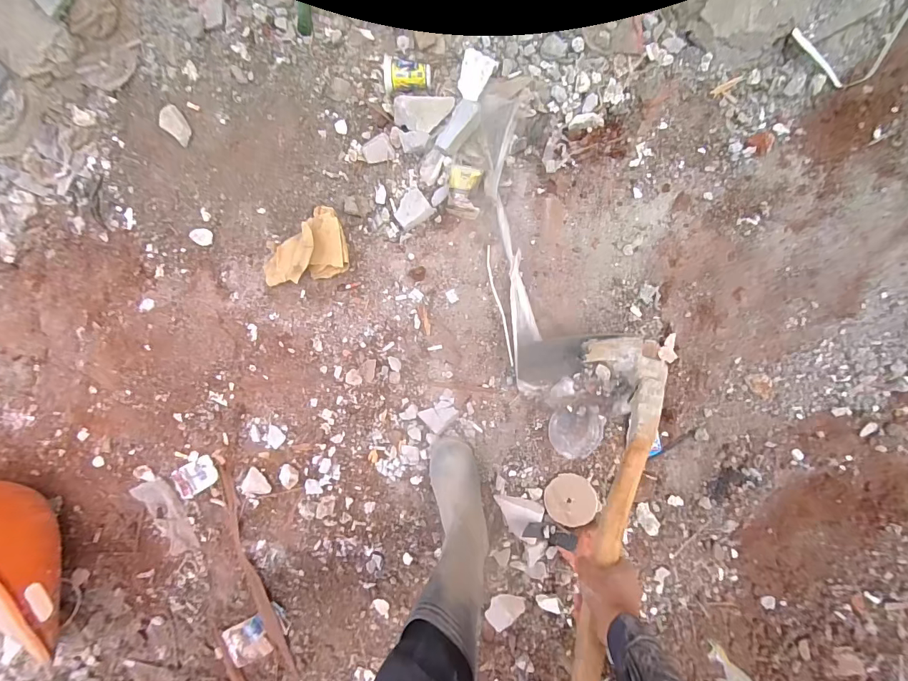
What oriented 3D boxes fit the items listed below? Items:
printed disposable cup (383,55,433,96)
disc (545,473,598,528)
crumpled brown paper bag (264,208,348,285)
[{"bbox_3d":[-0.095,-0.539,0.864,0.092,0.058,0.059,5,95,4],"label":"printed disposable cup"},{"bbox_3d":[0.245,0.334,0.877,0.104,0.006,0.100,-5,69,12],"label":"disc"},{"bbox_3d":[-0.320,-0.189,0.881,0.191,0.079,0.151,-20,93,6],"label":"crumpled brown paper bag"}]

